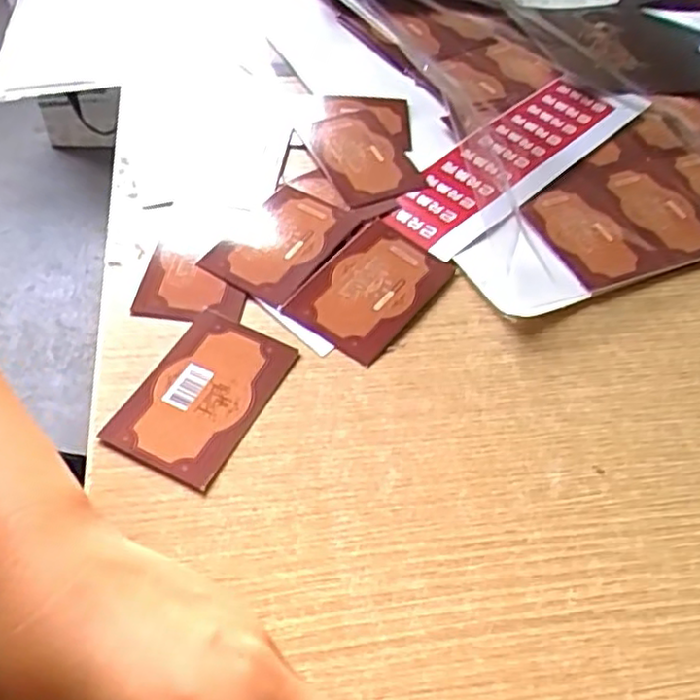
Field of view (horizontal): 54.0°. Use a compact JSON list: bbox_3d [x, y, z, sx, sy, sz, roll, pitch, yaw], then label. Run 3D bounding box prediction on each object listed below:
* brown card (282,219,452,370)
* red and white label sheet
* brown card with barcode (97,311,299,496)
[{"bbox_3d":[0.012,-0.033,0.360,0.055,0.006,0.083,34,60,16],"label":"brown card"},{"bbox_3d":[0.103,-0.120,0.432,0.059,0.007,0.205,39,60,21],"label":"red and white label sheet"},{"bbox_3d":[-0.066,0.019,0.313,0.054,0.004,0.085,23,53,13],"label":"brown card with barcode"}]

